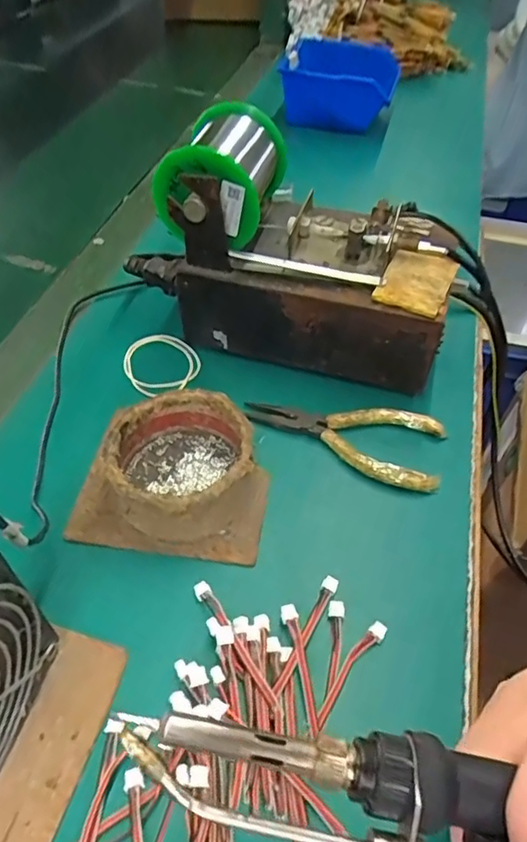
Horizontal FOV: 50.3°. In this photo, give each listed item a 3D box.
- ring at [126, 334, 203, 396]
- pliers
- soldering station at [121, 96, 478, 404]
[{"bbox_3d":[-0.075,-0.044,0.414,0.054,0.008,0.057,0,53,0],"label":"ring"},{"bbox_3d":[0.052,0.007,0.367,0.127,0.010,0.056,16,51,10],"label":"pliers"},{"bbox_3d":[0.024,-0.121,0.397,0.220,0.129,0.117,14,50,8],"label":"soldering station"}]

